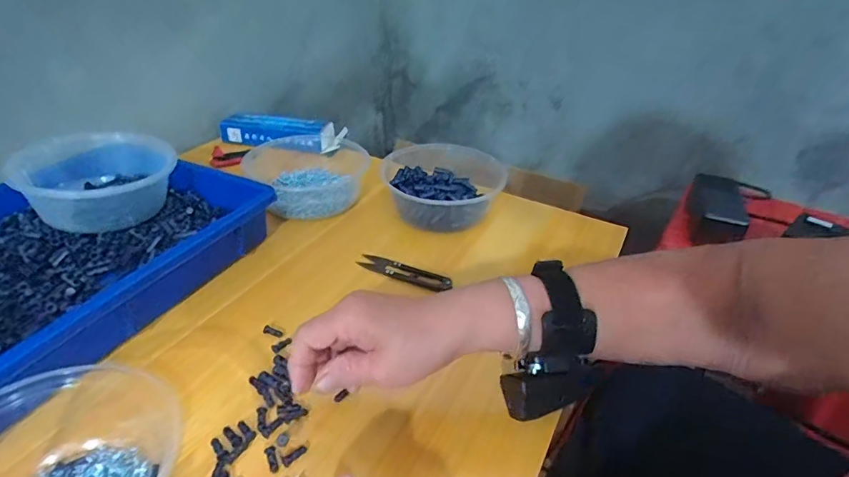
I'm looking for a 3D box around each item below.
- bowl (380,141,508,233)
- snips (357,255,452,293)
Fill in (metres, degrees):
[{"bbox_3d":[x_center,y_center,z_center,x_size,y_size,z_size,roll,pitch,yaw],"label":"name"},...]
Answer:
[{"bbox_3d":[0.013,-0.048,0.558,0.120,0.055,0.119,3,34,-2],"label":"bowl"},{"bbox_3d":[-0.021,0.033,0.477,0.100,0.013,0.021,20,37,21],"label":"snips"}]

